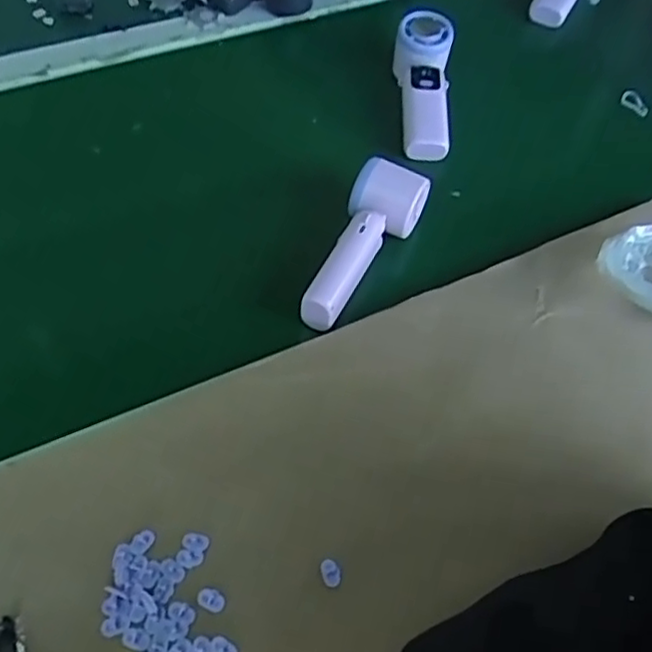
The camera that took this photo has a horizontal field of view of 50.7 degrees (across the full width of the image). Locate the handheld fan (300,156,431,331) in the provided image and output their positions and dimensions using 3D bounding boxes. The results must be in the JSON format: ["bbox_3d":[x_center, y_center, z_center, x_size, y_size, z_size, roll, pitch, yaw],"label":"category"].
[{"bbox_3d":[0.026,-0.073,0.568,0.056,0.052,0.163,27,57,13],"label":"handheld fan"}]

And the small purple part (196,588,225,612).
[{"bbox_3d":[-0.069,0.164,0.415,0.017,0.004,0.012,25,57,12],"label":"small purple part"}]

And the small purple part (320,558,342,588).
[{"bbox_3d":[0.003,0.155,0.431,0.011,0.009,0.016,-15,58,-15],"label":"small purple part"}]

